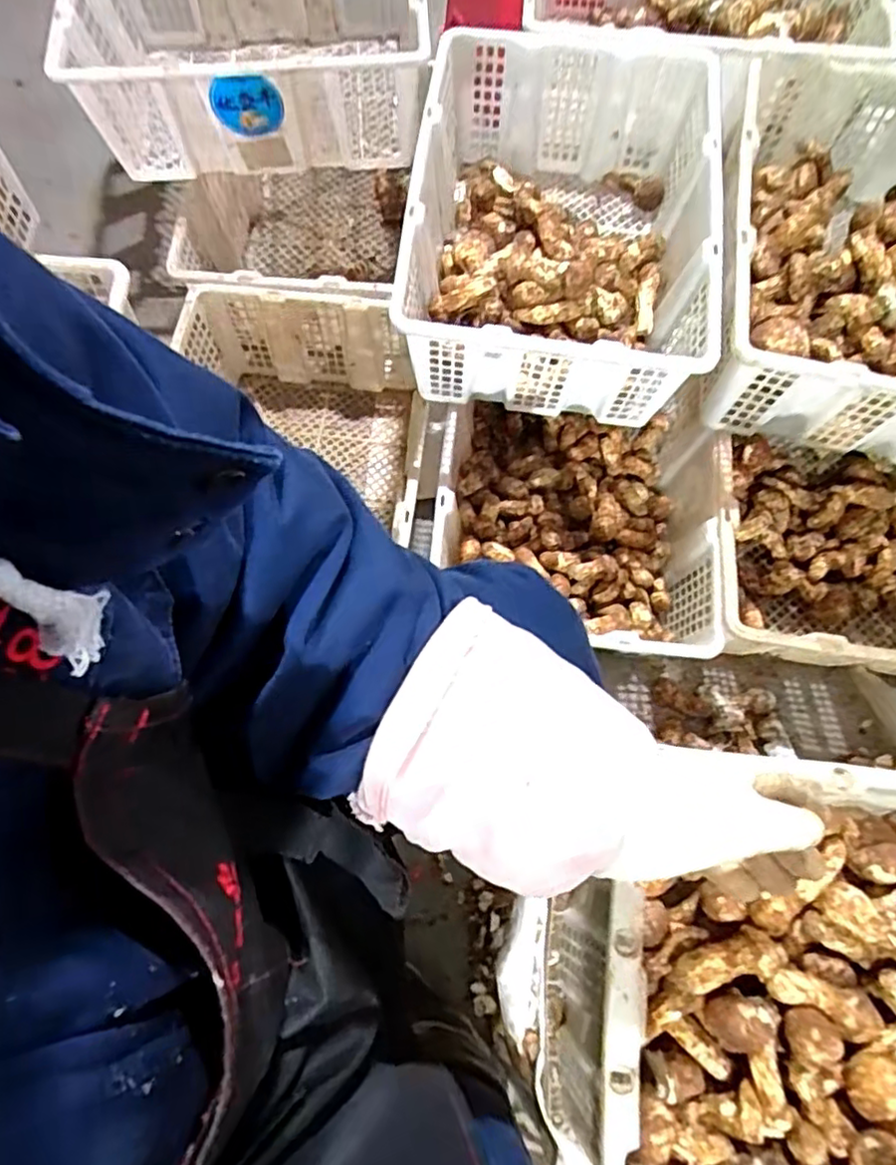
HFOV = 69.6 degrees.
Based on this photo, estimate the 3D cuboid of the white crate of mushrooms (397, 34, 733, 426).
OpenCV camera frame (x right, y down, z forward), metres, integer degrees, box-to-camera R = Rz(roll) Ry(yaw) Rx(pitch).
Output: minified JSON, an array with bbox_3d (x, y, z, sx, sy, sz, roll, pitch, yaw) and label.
[{"bbox_3d":[0.136,-0.437,0.802,0.340,0.157,0.442,7,72,2],"label":"white crate of mushrooms"}]

